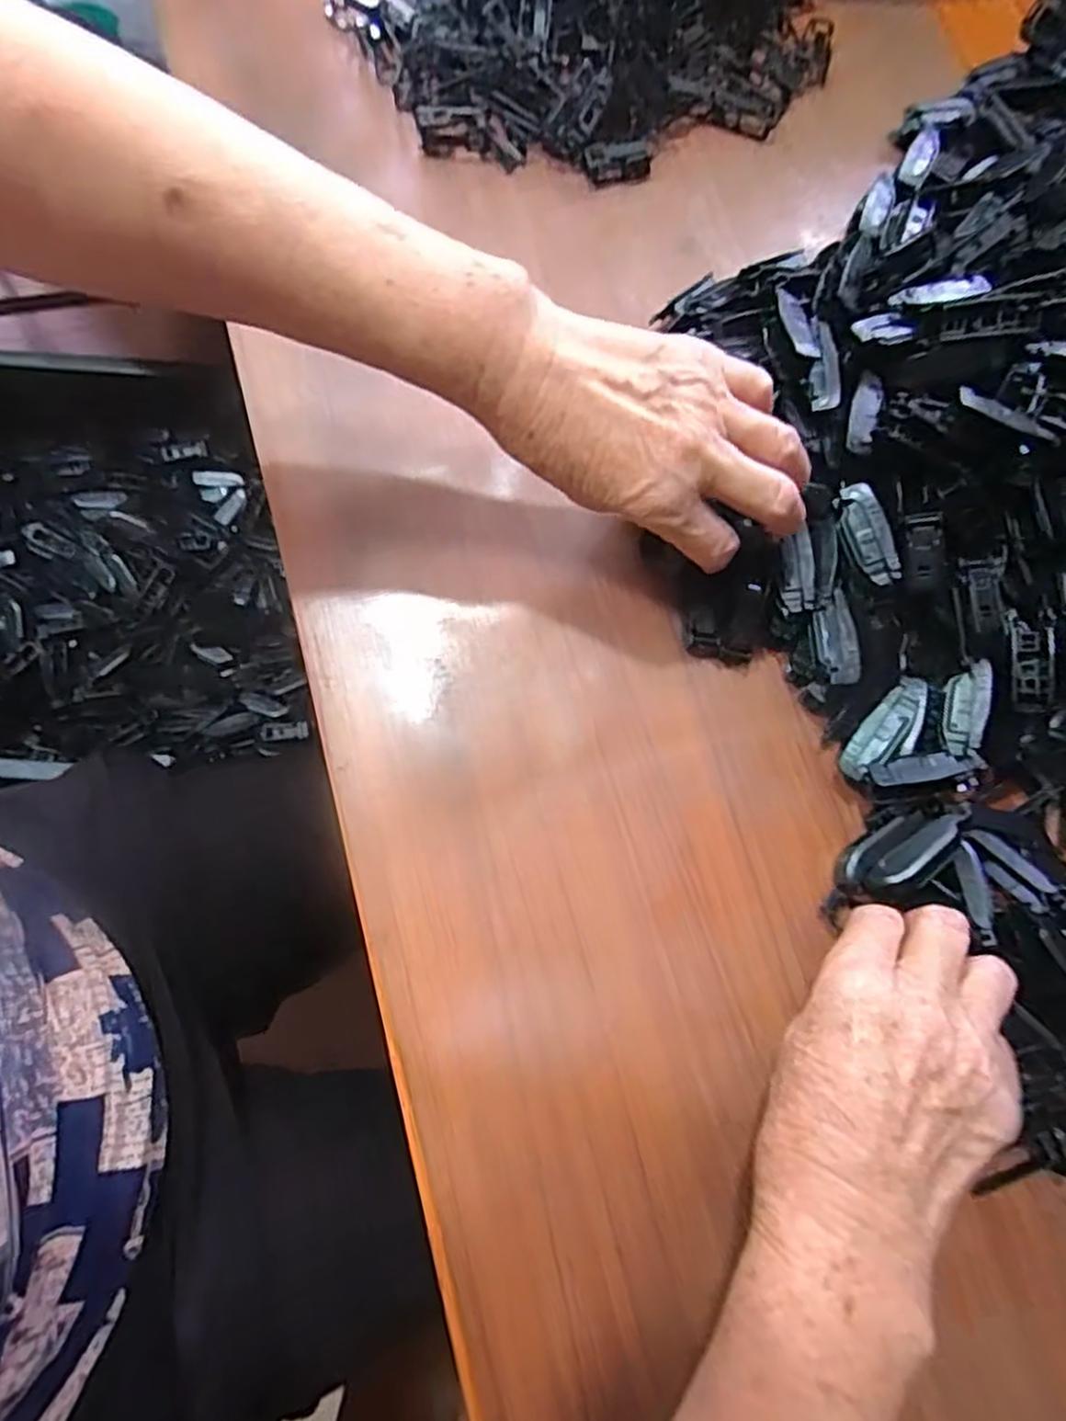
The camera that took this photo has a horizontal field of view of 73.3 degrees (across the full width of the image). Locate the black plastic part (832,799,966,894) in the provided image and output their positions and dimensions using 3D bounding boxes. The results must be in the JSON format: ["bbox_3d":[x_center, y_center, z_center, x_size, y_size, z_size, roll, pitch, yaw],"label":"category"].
[{"bbox_3d":[0.173,0.063,0.332,0.060,0.025,0.023,-31,81,-10],"label":"black plastic part"}]

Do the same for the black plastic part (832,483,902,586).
[{"bbox_3d":[0.158,-0.082,0.336,0.019,0.009,0.048,-19,79,-8],"label":"black plastic part"}]

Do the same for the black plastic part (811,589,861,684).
[{"bbox_3d":[0.144,-0.033,0.344,0.017,0.015,0.044,-7,77,-5],"label":"black plastic part"}]

